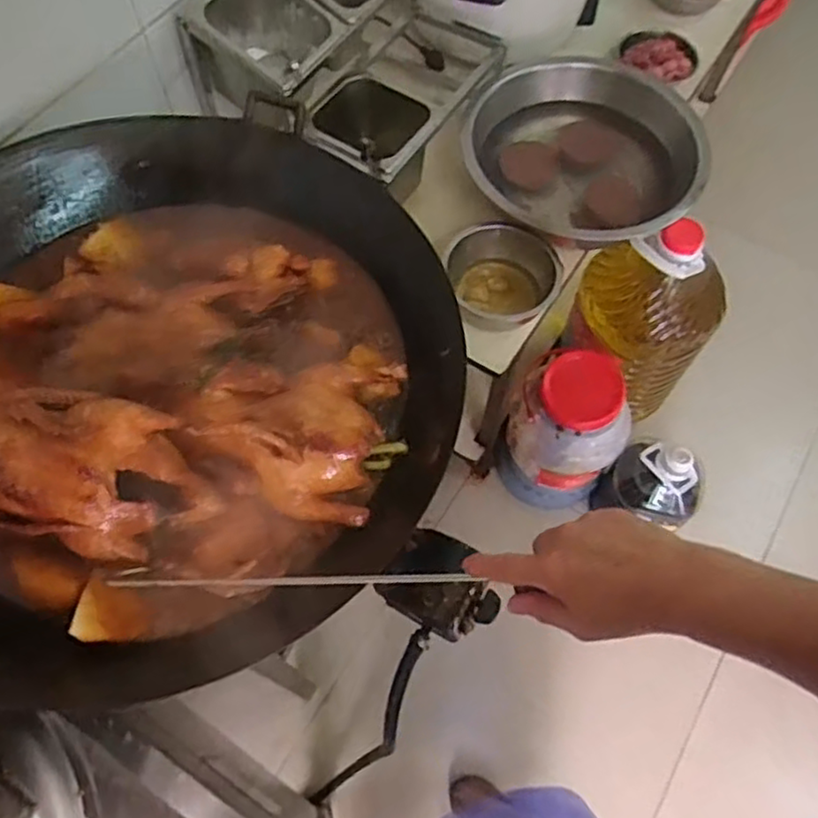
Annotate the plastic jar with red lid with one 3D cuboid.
[{"bbox_3d":[0.289,0.048,1.301,0.166,0.366,0.182,0,64,0],"label":"plastic jar with red lid"}]

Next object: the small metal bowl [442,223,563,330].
[{"bbox_3d":[0.146,-0.195,1.059,0.169,0.082,0.159,0,64,0],"label":"small metal bowl"}]

